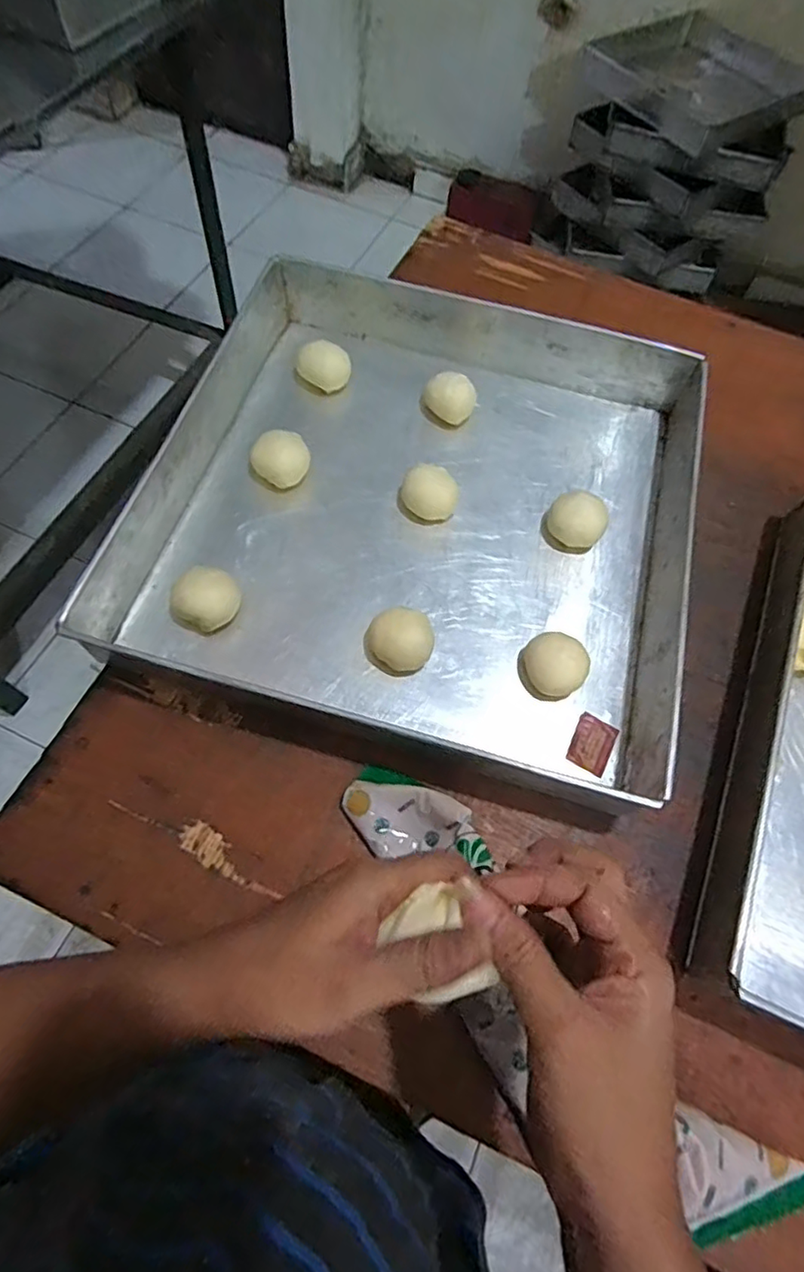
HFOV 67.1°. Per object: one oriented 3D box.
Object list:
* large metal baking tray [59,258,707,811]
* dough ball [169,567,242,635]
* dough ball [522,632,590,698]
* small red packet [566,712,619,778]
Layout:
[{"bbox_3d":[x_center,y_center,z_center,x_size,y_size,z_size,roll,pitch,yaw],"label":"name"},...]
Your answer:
[{"bbox_3d":[0.021,-0.116,0.493,0.395,0.064,0.399,15,67,5],"label":"large metal baking tray"},{"bbox_3d":[-0.144,-0.027,0.456,0.050,0.032,0.049,1,64,-3],"label":"dough ball"},{"bbox_3d":[0.114,0.022,0.452,0.045,0.037,0.043,1,64,-3],"label":"dough ball"},{"bbox_3d":[0.138,0.078,0.438,0.028,0.004,0.040,26,66,9],"label":"small red packet"}]

